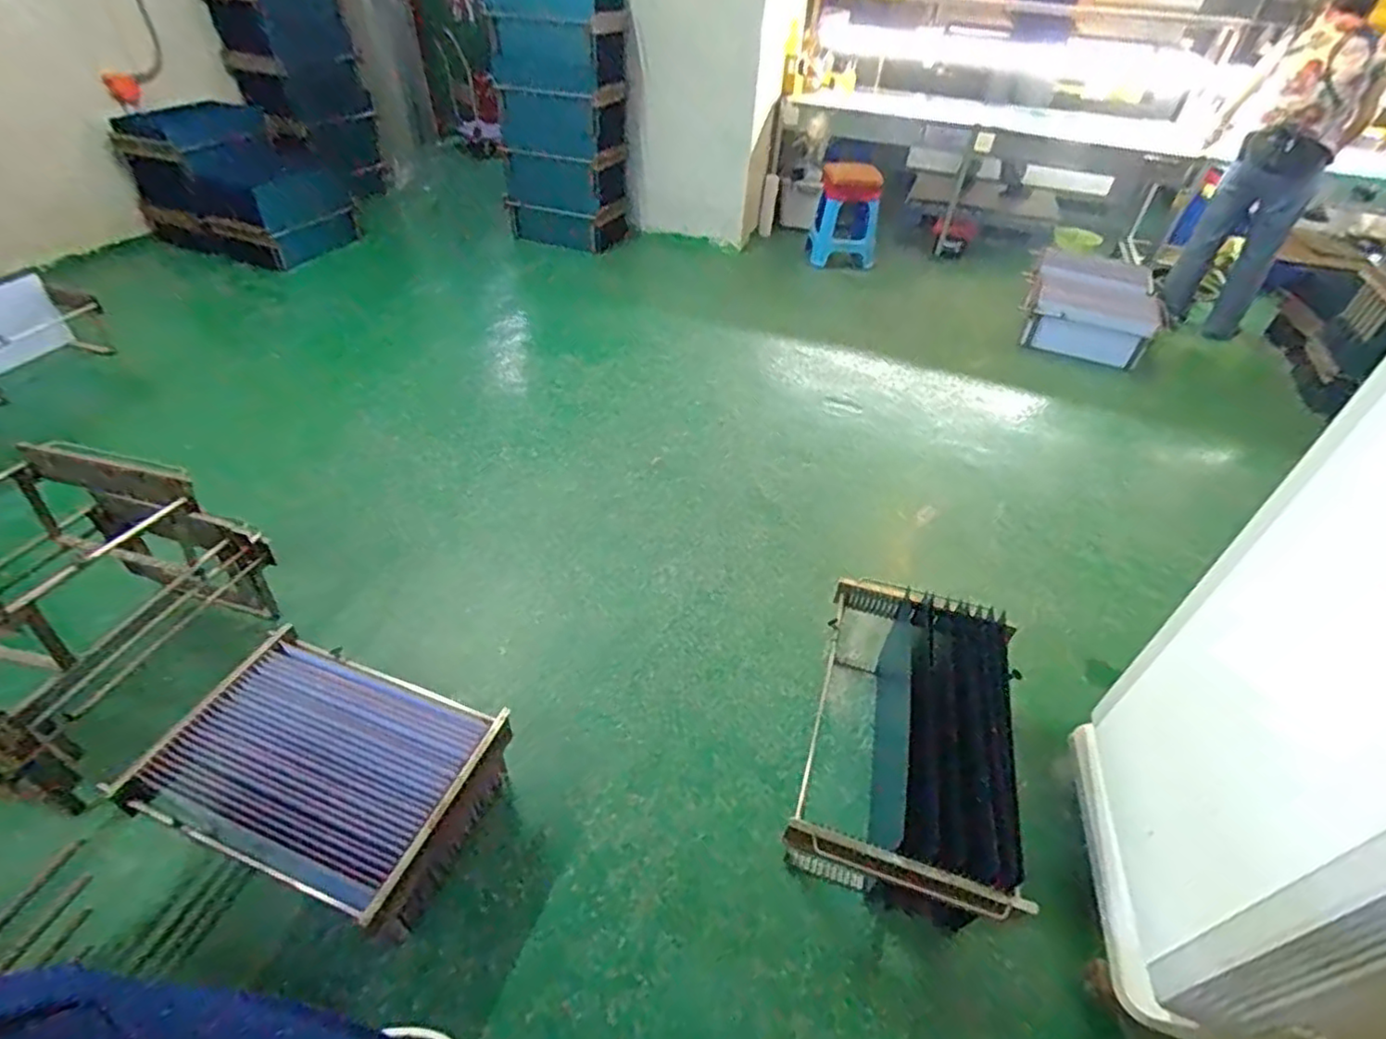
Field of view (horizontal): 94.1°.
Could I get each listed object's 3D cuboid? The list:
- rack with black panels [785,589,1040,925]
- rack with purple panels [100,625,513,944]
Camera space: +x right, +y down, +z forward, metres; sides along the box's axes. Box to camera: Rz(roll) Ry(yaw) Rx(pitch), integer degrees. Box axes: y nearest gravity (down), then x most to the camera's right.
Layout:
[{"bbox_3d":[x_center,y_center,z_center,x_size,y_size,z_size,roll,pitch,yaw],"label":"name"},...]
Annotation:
[{"bbox_3d":[0.475,0.457,1.450,0.402,0.378,0.744,14,43,11],"label":"rack with black panels"},{"bbox_3d":[-0.702,0.510,1.287,0.587,0.241,0.409,17,44,14],"label":"rack with purple panels"}]

